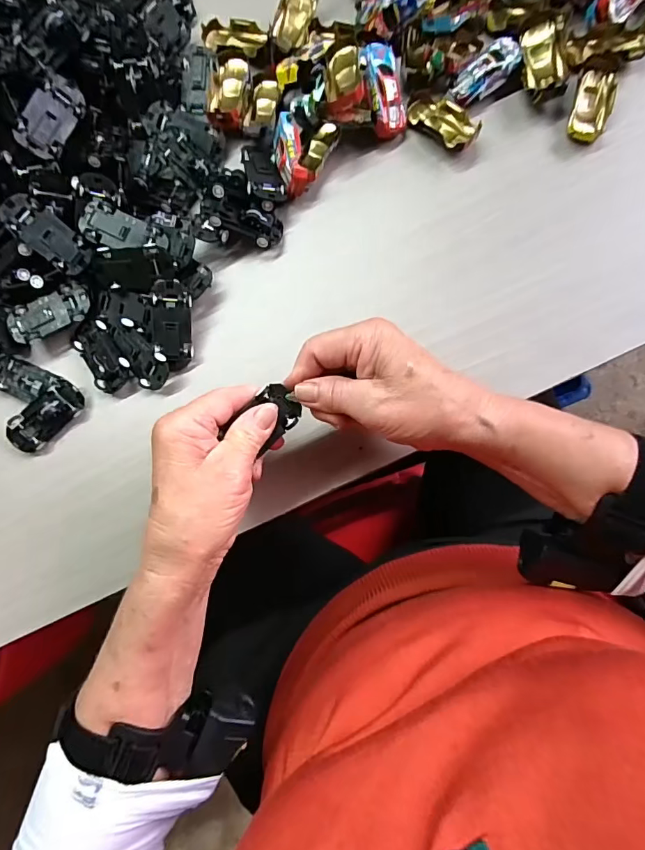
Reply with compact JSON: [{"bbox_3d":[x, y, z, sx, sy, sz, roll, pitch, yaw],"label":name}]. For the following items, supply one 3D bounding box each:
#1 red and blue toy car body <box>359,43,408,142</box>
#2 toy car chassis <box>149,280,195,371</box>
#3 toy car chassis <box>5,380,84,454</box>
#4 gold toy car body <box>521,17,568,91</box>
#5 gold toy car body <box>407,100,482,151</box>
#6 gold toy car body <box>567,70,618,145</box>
[{"bbox_3d":[0.049,-0.266,0.352,0.029,0.015,0.064,-15,107,3],"label":"red and blue toy car body"},{"bbox_3d":[-0.117,-0.078,0.347,0.030,0.011,0.067,-1,101,5],"label":"toy car chassis"},{"bbox_3d":[-0.223,-0.007,0.354,0.065,0.015,0.031,-43,81,-2],"label":"toy car chassis"},{"bbox_3d":[0.177,-0.292,0.355,0.029,0.021,0.061,-6,81,4],"label":"gold toy car body"},{"bbox_3d":[0.099,-0.249,0.363,0.061,0.016,0.028,44,88,9],"label":"gold toy car body"},{"bbox_3d":[0.216,-0.254,0.354,0.028,0.012,0.056,15,83,7],"label":"gold toy car body"}]

